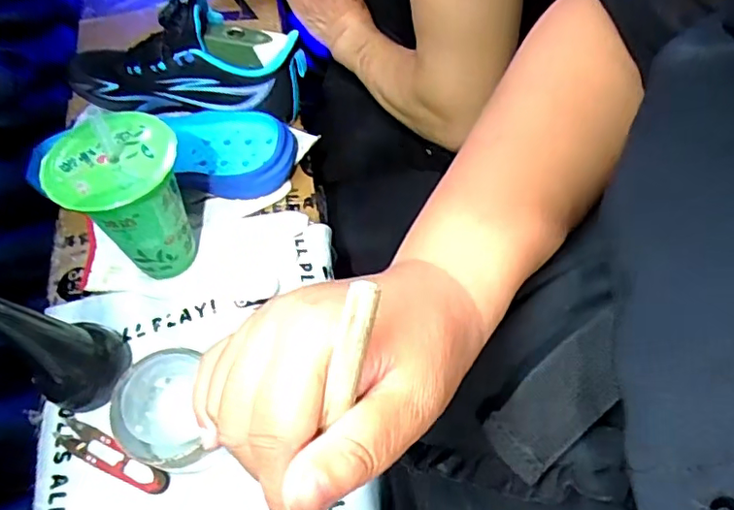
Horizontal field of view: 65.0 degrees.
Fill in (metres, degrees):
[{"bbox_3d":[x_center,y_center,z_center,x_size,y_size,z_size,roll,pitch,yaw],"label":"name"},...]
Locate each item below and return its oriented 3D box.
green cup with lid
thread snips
[{"bbox_3d":[-0.183,-0.042,0.472,0.091,0.134,0.094,40,71,22],"label":"green cup with lid"},{"bbox_3d":[-0.195,0.152,0.435,0.106,0.018,0.022,21,65,15],"label":"thread snips"}]

